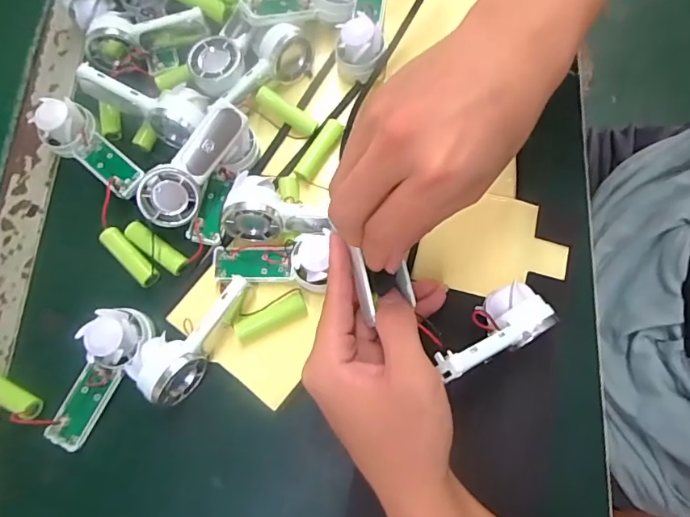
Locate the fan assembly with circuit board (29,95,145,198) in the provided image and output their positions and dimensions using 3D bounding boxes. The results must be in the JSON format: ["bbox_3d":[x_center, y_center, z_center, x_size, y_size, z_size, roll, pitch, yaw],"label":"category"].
[{"bbox_3d":[-0.186,-0.080,0.352,0.091,0.036,0.039,38,81,12],"label":"fan assembly with circuit board"}]

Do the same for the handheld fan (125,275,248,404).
[{"bbox_3d":[-0.099,0.048,0.309,0.038,0.032,0.090,35,79,12],"label":"handheld fan"}]

